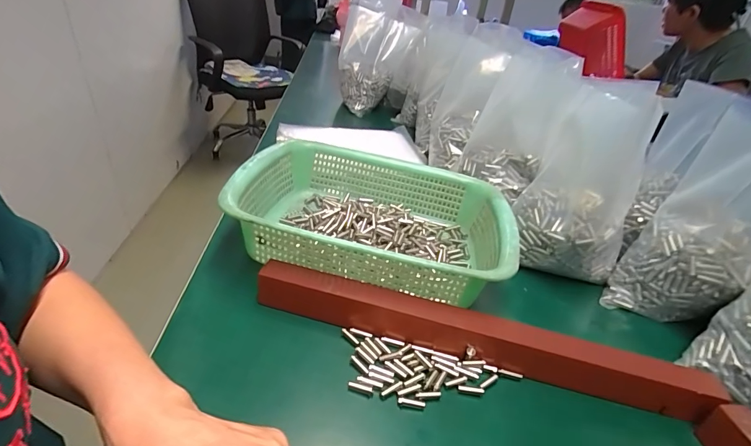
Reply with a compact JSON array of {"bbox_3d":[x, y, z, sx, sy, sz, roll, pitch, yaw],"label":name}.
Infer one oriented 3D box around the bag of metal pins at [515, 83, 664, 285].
[{"bbox_3d":[0.240,-0.044,0.450,0.122,0.203,0.107,21,34,21],"label":"bag of metal pins"}]

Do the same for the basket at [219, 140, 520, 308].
[{"bbox_3d":[0.001,-0.007,0.452,0.290,0.085,0.217,10,32,5],"label":"basket"}]

